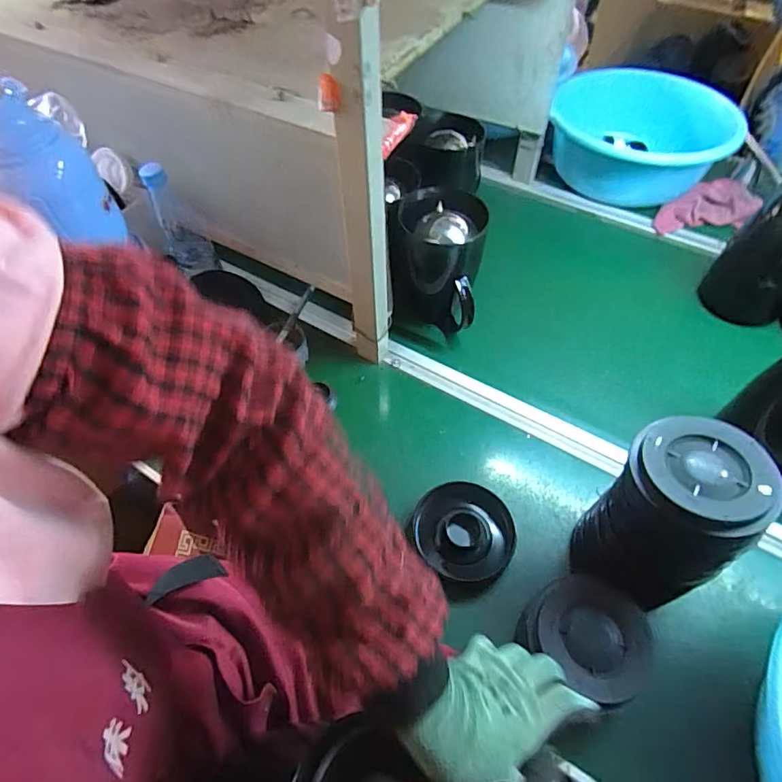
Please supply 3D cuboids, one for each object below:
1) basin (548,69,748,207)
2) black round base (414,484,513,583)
[{"bbox_3d":[0.520,-0.543,1.056,0.358,0.139,0.356,-1,52,1],"label":"basin"},{"bbox_3d":[0.089,0.172,0.610,0.118,0.025,0.114,-1,52,1],"label":"black round base"}]

